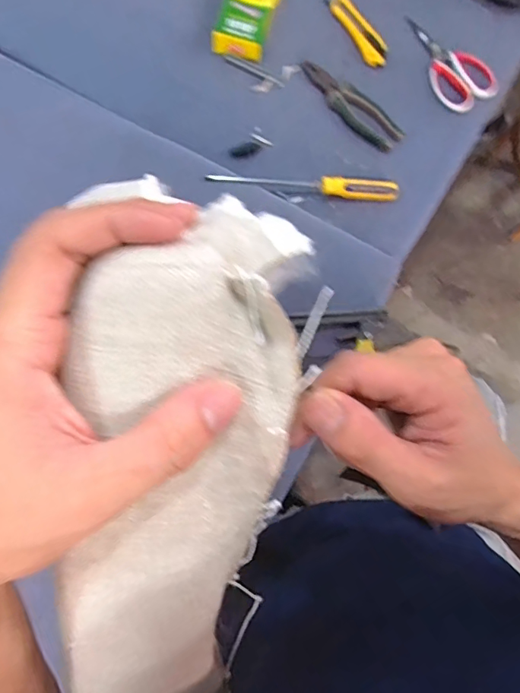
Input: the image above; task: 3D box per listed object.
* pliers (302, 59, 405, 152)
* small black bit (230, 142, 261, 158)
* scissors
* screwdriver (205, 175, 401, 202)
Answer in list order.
[{"bbox_3d":[0.138,-0.384,0.739,0.055,0.013,0.202,-42,84,-10],"label":"pliers"},{"bbox_3d":[-0.023,-0.300,0.716,0.047,0.006,0.019,-24,81,-8],"label":"small black bit"},{"bbox_3d":[0.302,-0.470,0.769,0.105,0.021,0.188,-34,83,-9],"label":"scissors"},{"bbox_3d":[0.065,-0.234,0.693,0.276,0.028,0.033,2,79,-3],"label":"screwdriver"}]

